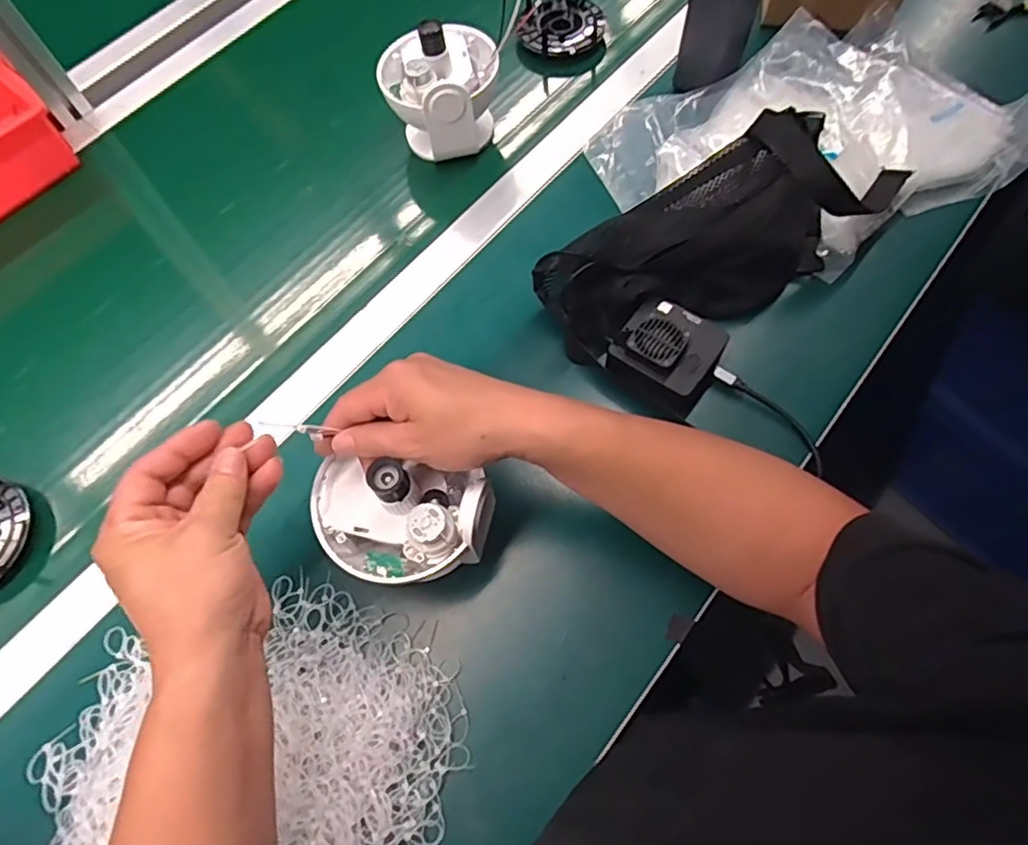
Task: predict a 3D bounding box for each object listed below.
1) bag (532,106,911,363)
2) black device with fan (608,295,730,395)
[{"bbox_3d":[0.180,-0.166,0.527,0.325,0.107,0.119,-29,68,-10],"label":"bag"},{"bbox_3d":[0.129,-0.064,0.510,0.078,0.038,0.070,34,73,15],"label":"black device with fan"}]

